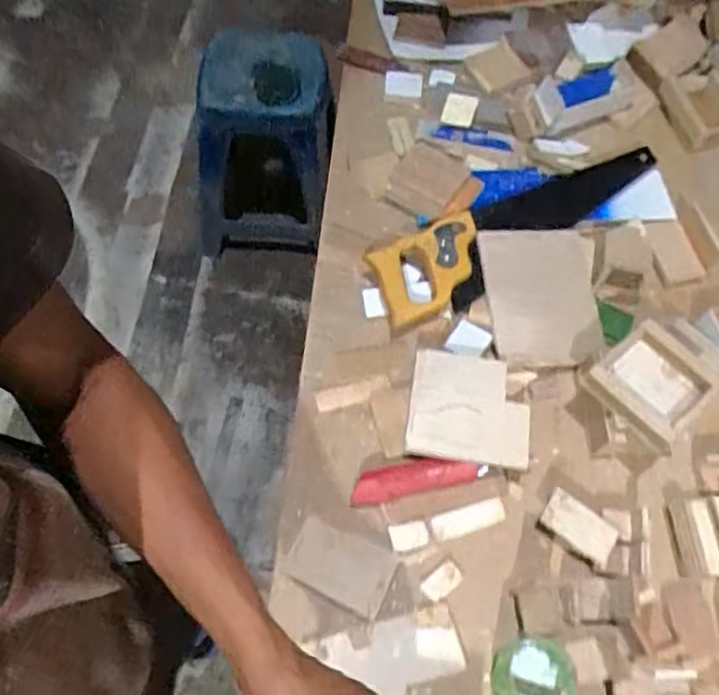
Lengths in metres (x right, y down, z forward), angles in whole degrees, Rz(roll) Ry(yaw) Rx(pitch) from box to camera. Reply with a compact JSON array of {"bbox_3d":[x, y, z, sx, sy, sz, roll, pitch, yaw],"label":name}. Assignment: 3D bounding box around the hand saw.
[{"bbox_3d":[0.191,-0.142,0.805,0.376,0.045,0.102,-25,66,-15],"label":"hand saw"}]

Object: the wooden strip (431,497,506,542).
[{"bbox_3d":[0.110,0.170,0.669,0.075,0.004,0.024,-16,66,-7],"label":"wooden strip"}]

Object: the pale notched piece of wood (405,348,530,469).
[{"bbox_3d":[0.110,0.060,0.675,0.116,0.012,0.110,7,62,7],"label":"pale notched piece of wood"}]

